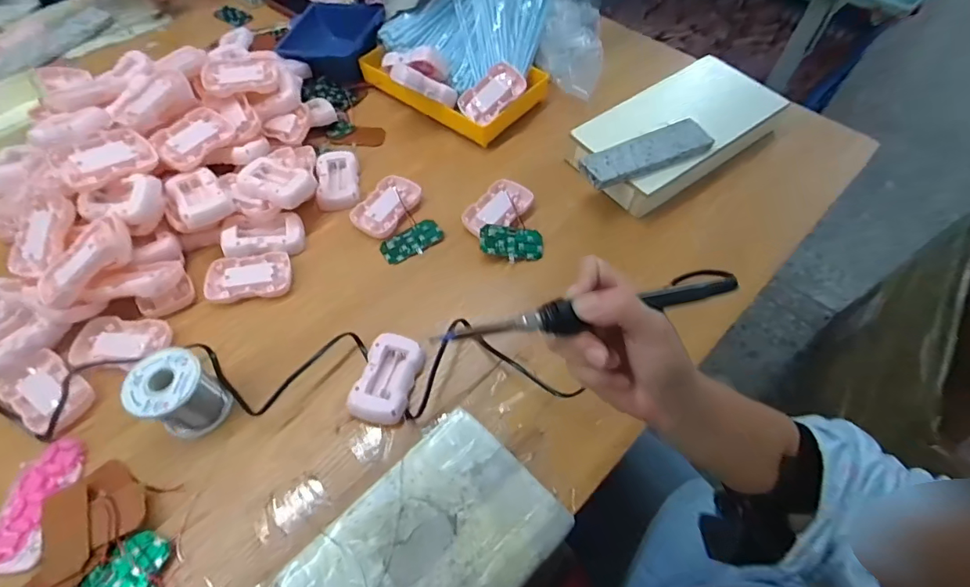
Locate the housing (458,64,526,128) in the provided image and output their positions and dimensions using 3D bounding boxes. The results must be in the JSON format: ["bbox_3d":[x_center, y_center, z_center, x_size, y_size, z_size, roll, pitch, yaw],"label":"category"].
[{"bbox_3d":[0.010,-0.265,0.626,0.086,0.016,0.052,-42,86,1],"label":"housing"}]

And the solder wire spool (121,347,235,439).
[{"bbox_3d":[-0.274,0.091,0.424,0.058,0.067,0.061,0,58,0],"label":"solder wire spool"}]

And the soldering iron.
[{"bbox_3d":[0.077,0.010,0.296,0.205,0.013,0.018,-10,59,-16],"label":"soldering iron"}]

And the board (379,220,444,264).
[{"bbox_3d":[-0.085,-0.062,0.552,0.072,0.004,0.037,-31,63,-18],"label":"board"}]

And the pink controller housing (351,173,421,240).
[{"bbox_3d":[-0.117,-0.108,0.565,0.055,0.016,0.091,27,62,16],"label":"pink controller housing"}]

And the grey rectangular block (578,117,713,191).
[{"bbox_3d":[0.187,-0.165,0.548,0.155,0.018,0.049,-20,60,-11],"label":"grey rectangular block"}]

